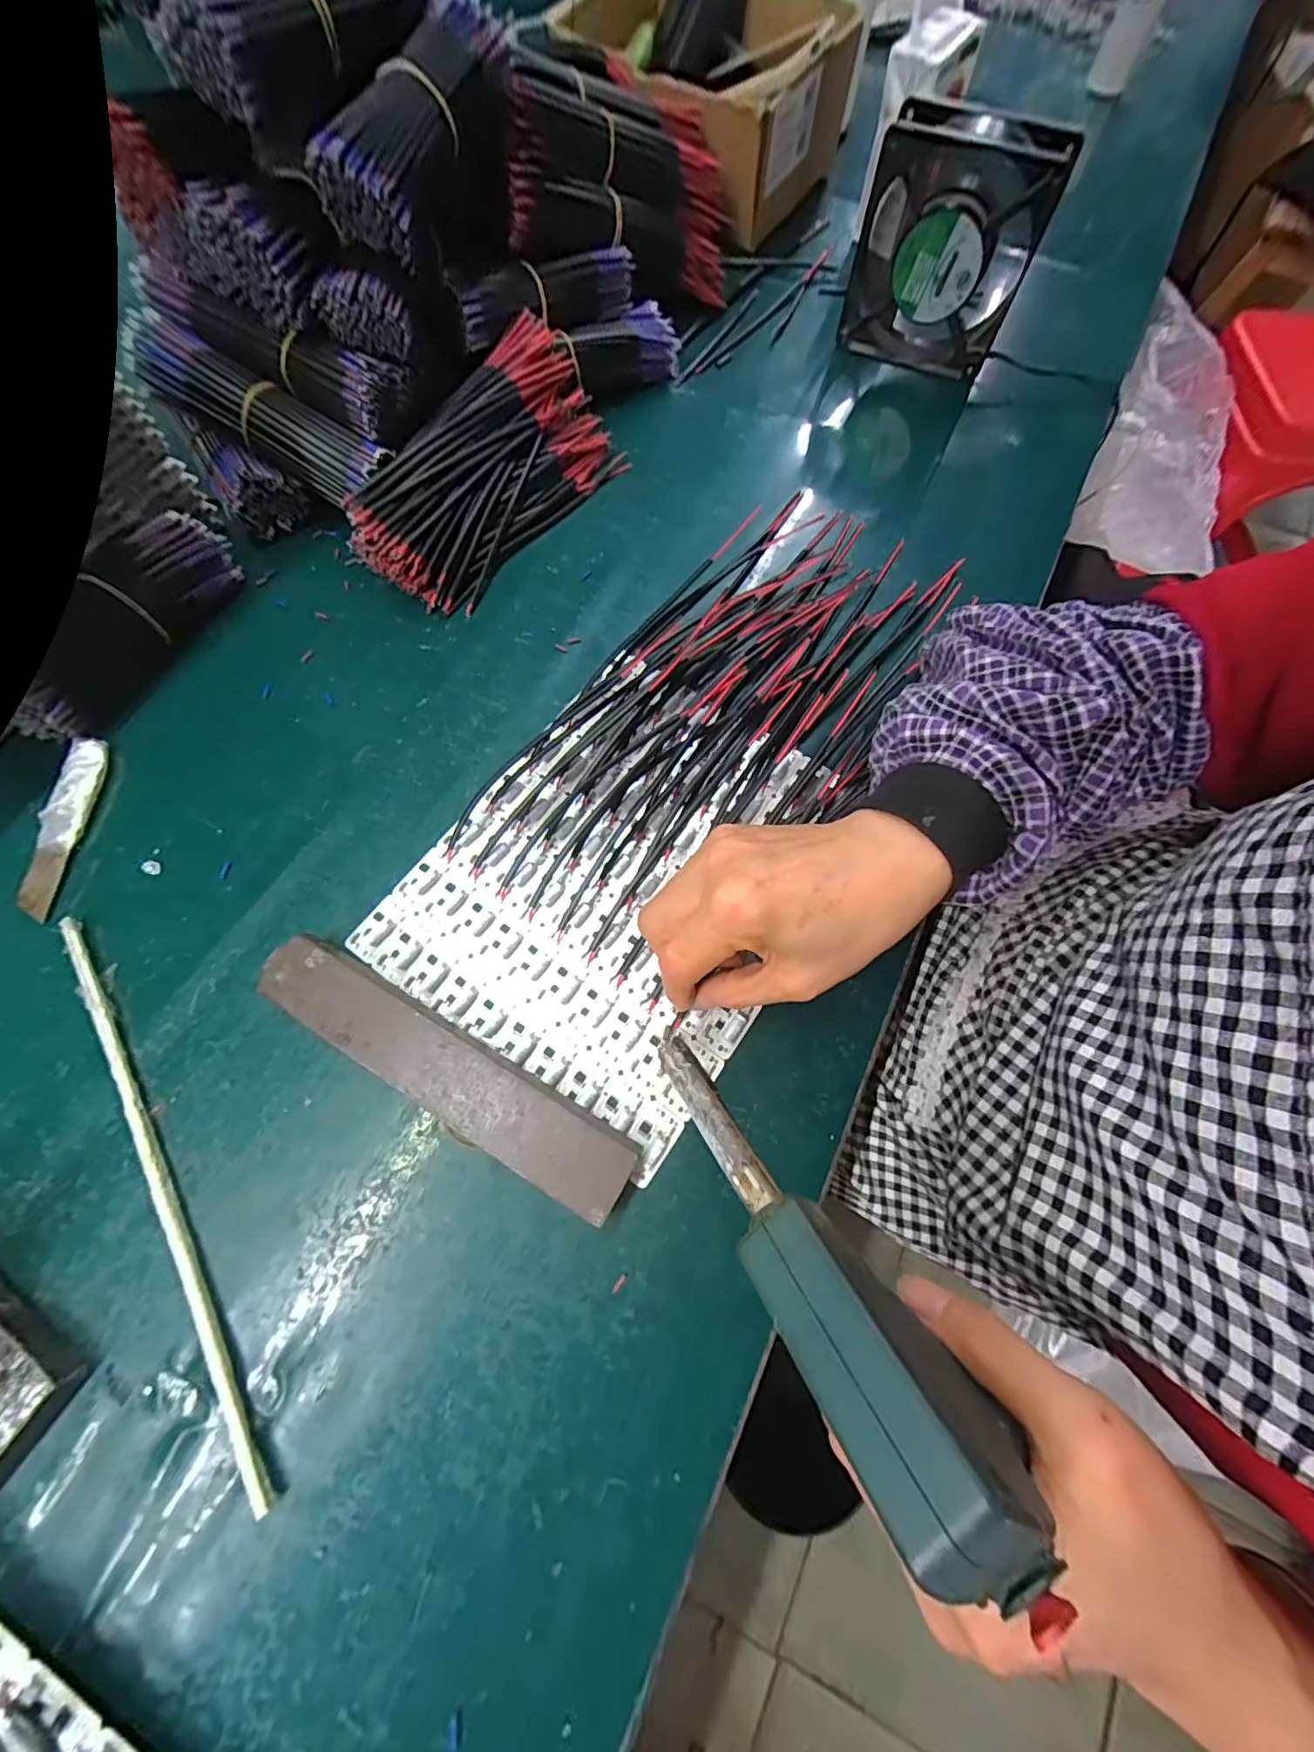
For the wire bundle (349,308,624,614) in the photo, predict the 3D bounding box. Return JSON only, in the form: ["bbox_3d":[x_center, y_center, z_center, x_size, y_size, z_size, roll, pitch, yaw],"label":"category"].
[{"bbox_3d":[-0.115,-0.283,0.390,0.096,0.055,0.210,34,73,10],"label":"wire bundle"}]

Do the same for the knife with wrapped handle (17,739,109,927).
[{"bbox_3d":[-0.335,-0.030,0.317,0.021,0.010,0.104,4,70,0],"label":"knife with wrapped handle"}]

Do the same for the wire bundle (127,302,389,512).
[{"bbox_3d":[-0.256,-0.296,0.363,0.149,0.029,0.037,26,71,-13],"label":"wire bundle"}]

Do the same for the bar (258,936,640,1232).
[{"bbox_3d":[-0.103,0.092,0.269,0.198,0.021,0.038,29,72,9],"label":"bar"}]

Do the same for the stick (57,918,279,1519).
[{"bbox_3d":[-0.230,0.137,0.257,0.009,0.009,0.276,-31,74,-11],"label":"stick"}]

